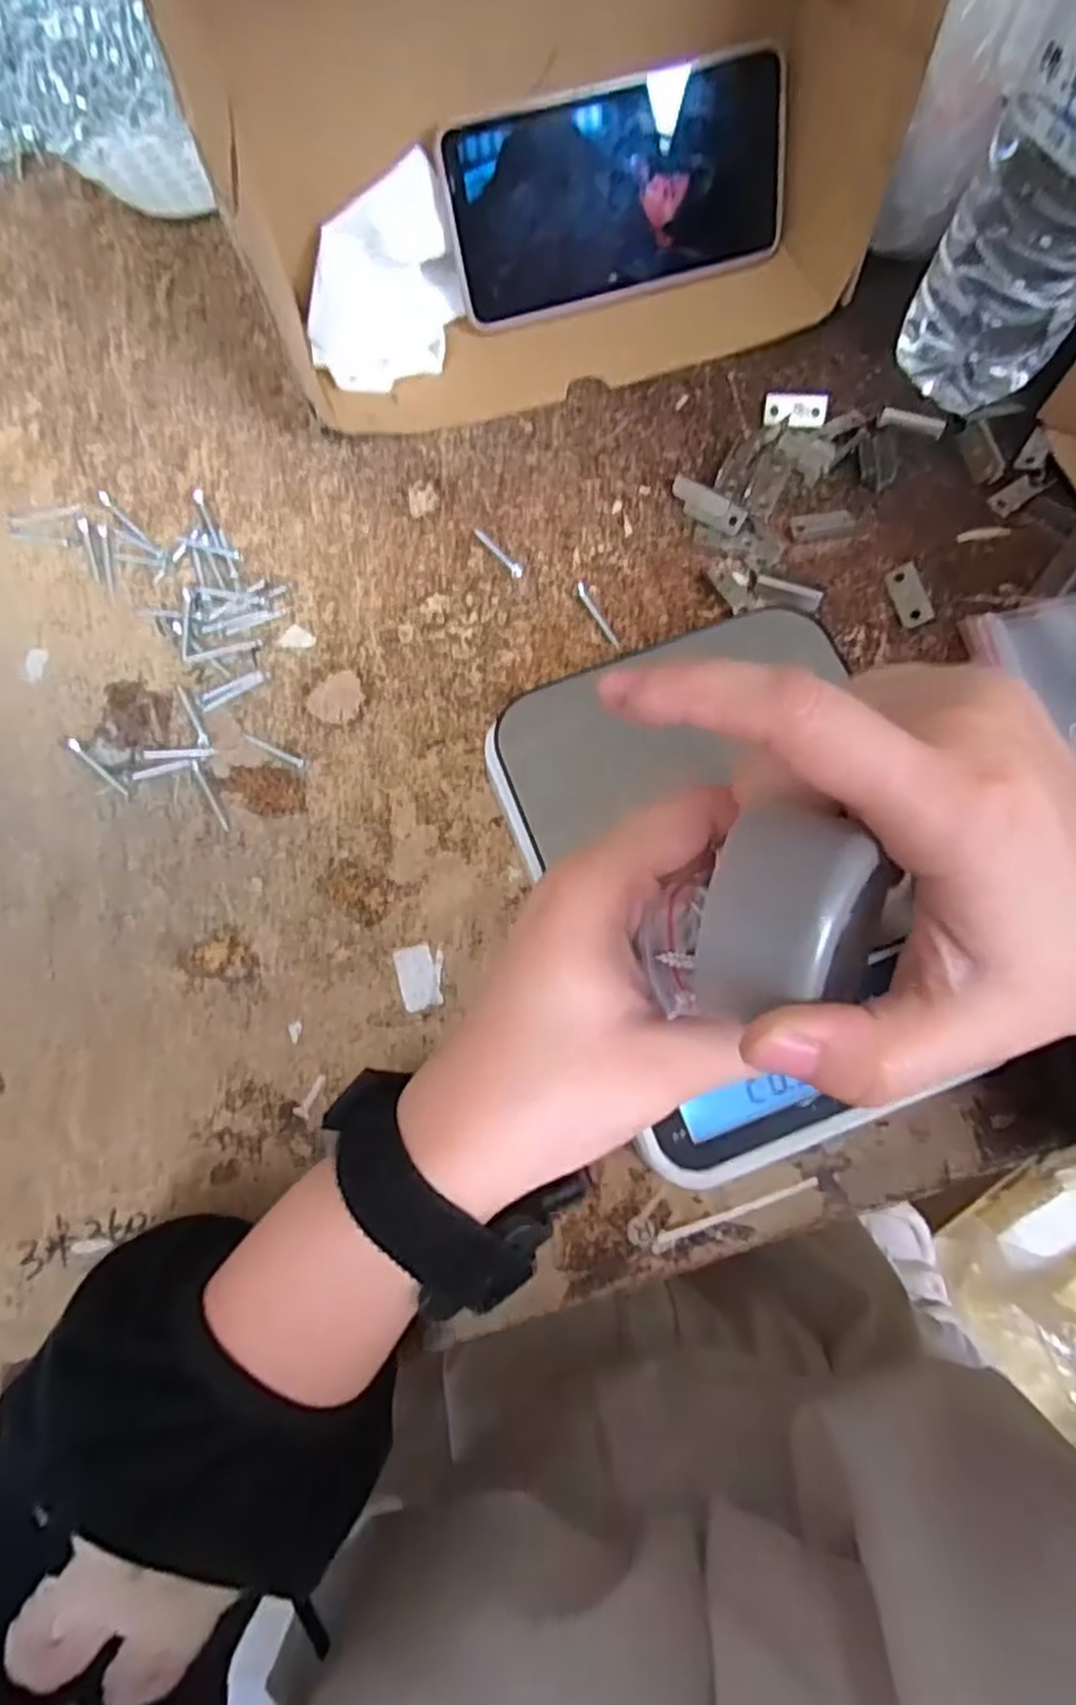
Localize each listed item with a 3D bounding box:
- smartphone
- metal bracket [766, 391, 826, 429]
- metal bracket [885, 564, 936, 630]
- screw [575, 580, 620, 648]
[{"bbox_3d":[0.040,-0.313,0.361,0.165,0.078,0.007,-18,44,-3],"label":"smartphone"},{"bbox_3d":[0.126,-0.216,0.368,0.029,0.004,0.017,7,75,3],"label":"metal bracket"},{"bbox_3d":[0.167,-0.116,0.340,0.013,0.006,0.029,-10,75,-2],"label":"metal bracket"},{"bbox_3d":[0.026,-0.108,0.341,0.007,0.004,0.036,-25,73,-5],"label":"screw"}]

